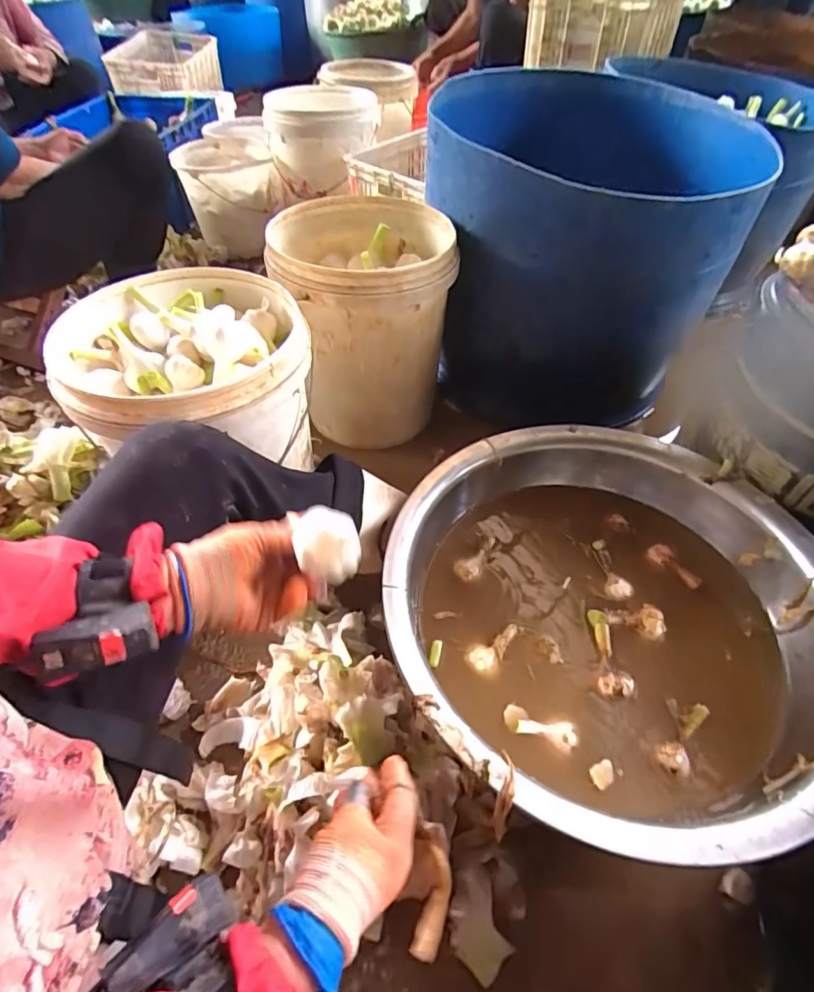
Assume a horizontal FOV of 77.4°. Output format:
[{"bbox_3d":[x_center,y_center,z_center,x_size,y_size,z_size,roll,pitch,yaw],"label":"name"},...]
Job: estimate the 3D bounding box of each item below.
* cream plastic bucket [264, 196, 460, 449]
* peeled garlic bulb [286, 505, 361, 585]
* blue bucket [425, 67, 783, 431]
[{"bbox_3d":[-0.076,-0.327,0.978,0.291,0.354,0.327,-5,50,-5],"label":"cream plastic bucket"},{"bbox_3d":[-0.066,0.041,0.431,0.050,0.041,0.052,0,49,0],"label":"peeled garlic bulb"},{"bbox_3d":[0.338,-0.511,1.084,0.577,0.475,0.595,10,50,8],"label":"blue bucket"}]

